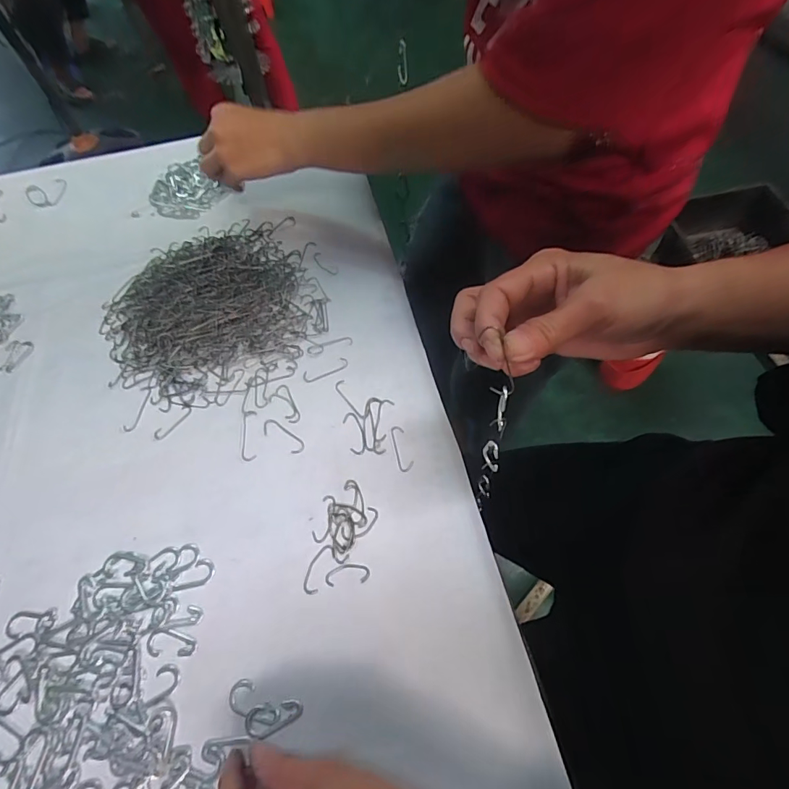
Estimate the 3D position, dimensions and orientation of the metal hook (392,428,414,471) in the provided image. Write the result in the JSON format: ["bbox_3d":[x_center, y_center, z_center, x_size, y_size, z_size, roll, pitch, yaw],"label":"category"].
[{"bbox_3d":[0.006,0.045,0.380,0.013,0.004,0.042,-15,60,-5],"label":"metal hook"}]

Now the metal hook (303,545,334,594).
[{"bbox_3d":[-0.058,0.130,0.338,0.013,0.004,0.036,13,62,11],"label":"metal hook"}]

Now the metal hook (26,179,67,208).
[{"bbox_3d":[-0.458,-0.263,0.589,0.055,0.004,0.050,-11,60,-2],"label":"metal hook"}]

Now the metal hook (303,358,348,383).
[{"bbox_3d":[-0.065,-0.024,0.428,0.044,0.004,0.014,-23,61,-9],"label":"metal hook"}]

